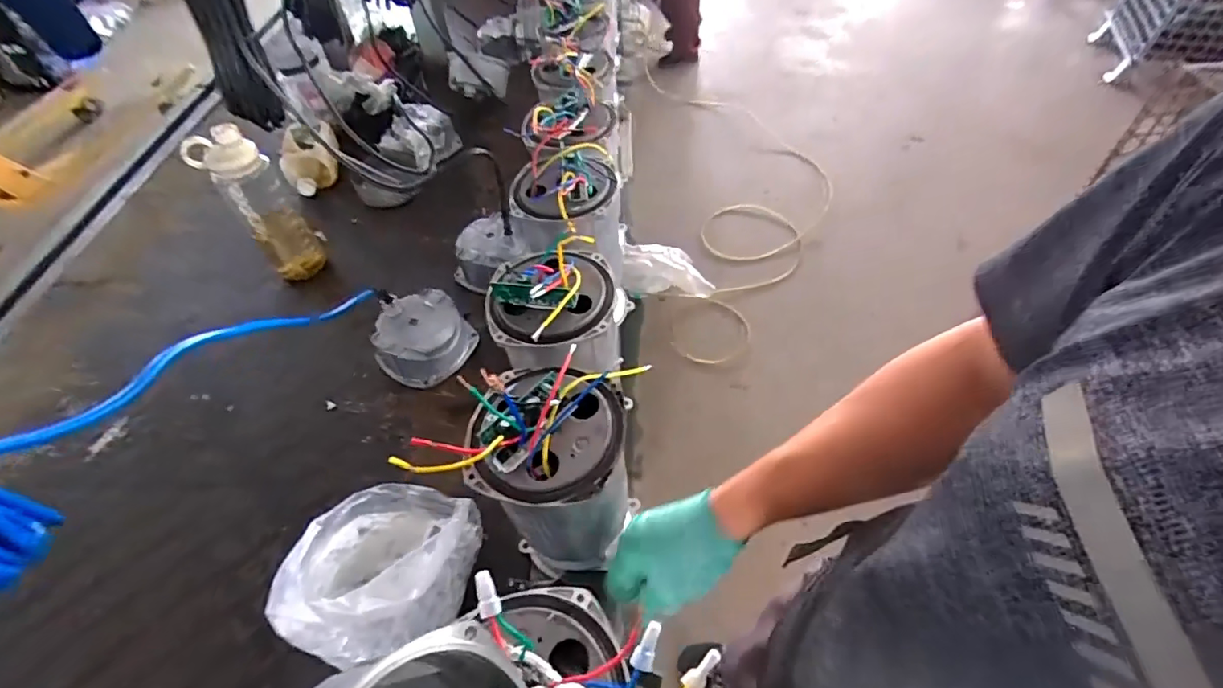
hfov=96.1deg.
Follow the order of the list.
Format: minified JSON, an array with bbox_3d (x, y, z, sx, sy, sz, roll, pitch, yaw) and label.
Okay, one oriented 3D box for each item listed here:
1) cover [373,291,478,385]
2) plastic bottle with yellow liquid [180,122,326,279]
[{"bbox_3d":[-0.274,-0.008,0.801,0.115,0.076,0.125,25,57,22],"label":"cover"},{"bbox_3d":[-0.562,-0.216,0.887,0.096,0.260,0.088,-33,57,-21],"label":"plastic bottle with yellow liquid"}]

